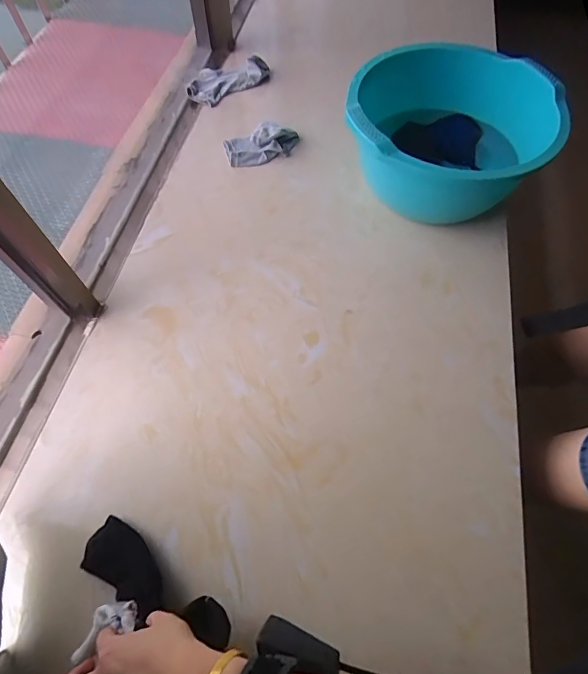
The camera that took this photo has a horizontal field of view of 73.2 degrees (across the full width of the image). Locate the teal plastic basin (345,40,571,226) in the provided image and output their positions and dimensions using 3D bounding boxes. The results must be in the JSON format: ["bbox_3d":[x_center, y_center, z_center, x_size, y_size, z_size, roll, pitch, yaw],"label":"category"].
[{"bbox_3d":[0.262,-0.349,0.711,0.334,0.193,0.318,1,61,-1],"label":"teal plastic basin"}]

